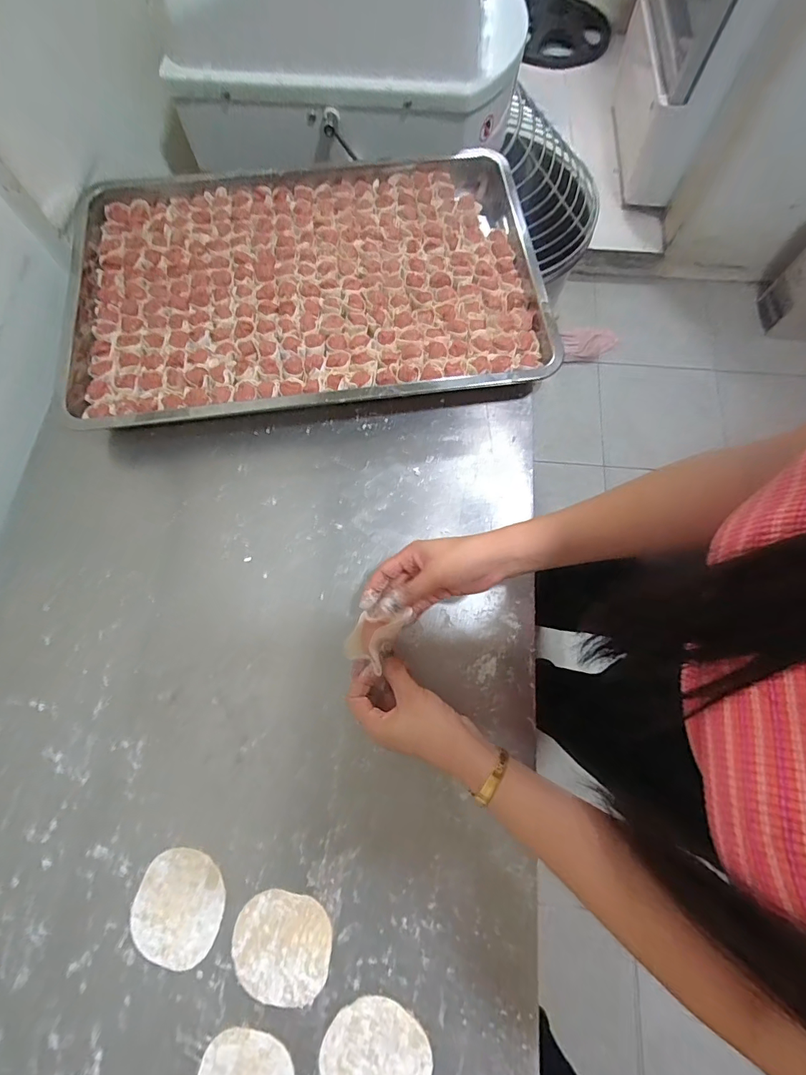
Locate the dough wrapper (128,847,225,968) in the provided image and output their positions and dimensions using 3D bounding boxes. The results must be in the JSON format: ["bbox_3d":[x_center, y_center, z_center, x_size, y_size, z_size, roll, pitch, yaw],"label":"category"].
[{"bbox_3d":[-0.203,0.334,0.395,0.078,0.004,0.083,0,72,0],"label":"dough wrapper"}]

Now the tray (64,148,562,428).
[{"bbox_3d":[-0.126,-0.333,0.583,0.601,0.051,0.397,-6,72,-3],"label":"tray"}]

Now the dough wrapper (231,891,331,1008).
[{"bbox_3d":[-0.107,0.360,0.384,0.085,0.004,0.078,12,72,3],"label":"dough wrapper"}]

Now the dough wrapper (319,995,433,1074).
[{"bbox_3d":[-0.022,0.432,0.360,0.083,0.004,0.077,0,72,0],"label":"dough wrapper"}]

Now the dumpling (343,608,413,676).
[{"bbox_3d":[-0.026,0.093,0.416,0.042,0.025,0.060,27,73,8],"label":"dumpling"}]

